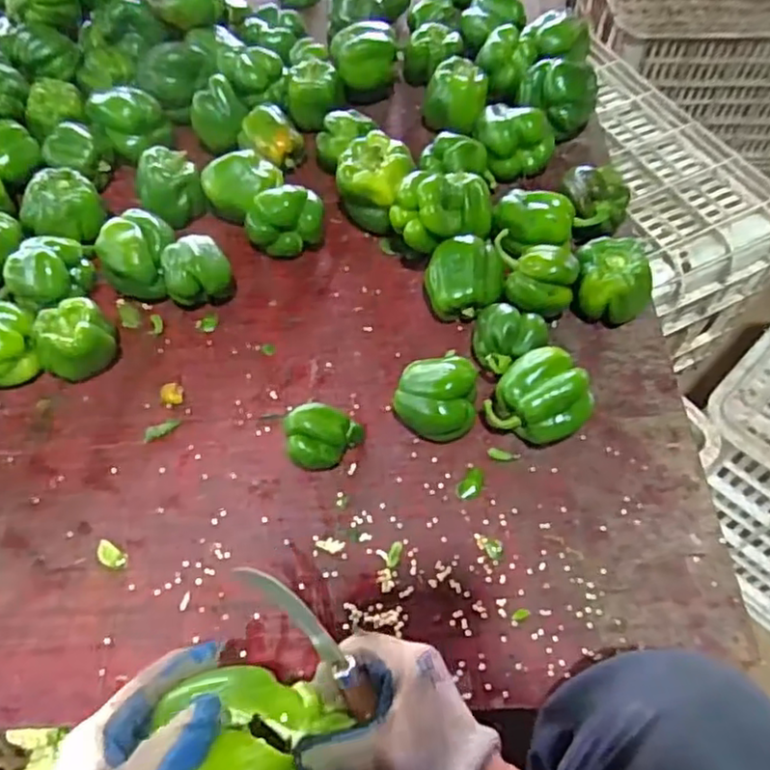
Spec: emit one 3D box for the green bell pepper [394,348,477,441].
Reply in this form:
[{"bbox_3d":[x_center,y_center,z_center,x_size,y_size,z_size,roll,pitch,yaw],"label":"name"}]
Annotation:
[{"bbox_3d":[0.048,0.010,0.602,0.072,0.071,0.075,0,59,-1],"label":"green bell pepper"}]

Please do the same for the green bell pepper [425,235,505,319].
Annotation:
[{"bbox_3d":[0.081,-0.106,0.669,0.079,0.072,0.079,6,59,3],"label":"green bell pepper"}]

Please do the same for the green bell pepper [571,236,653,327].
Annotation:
[{"bbox_3d":[0.235,-0.101,0.669,0.083,0.085,0.065,15,60,8],"label":"green bell pepper"}]

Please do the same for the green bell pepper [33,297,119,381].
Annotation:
[{"bbox_3d":[-0.299,-0.039,0.628,0.068,0.060,0.062,0,59,-1],"label":"green bell pepper"}]

